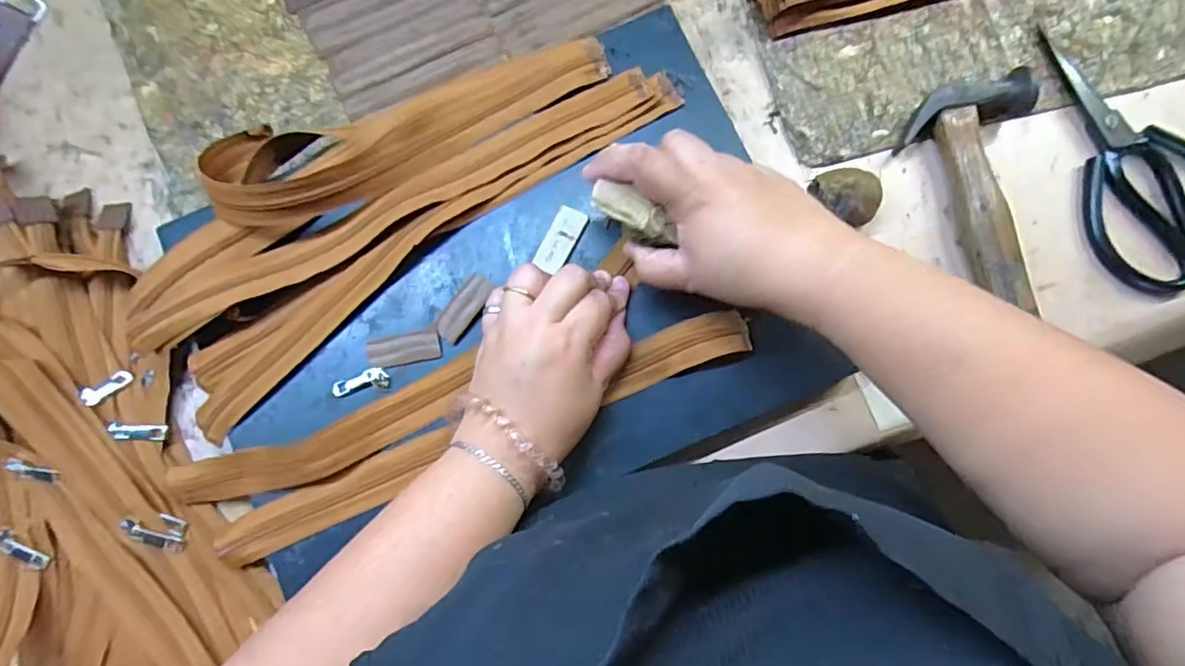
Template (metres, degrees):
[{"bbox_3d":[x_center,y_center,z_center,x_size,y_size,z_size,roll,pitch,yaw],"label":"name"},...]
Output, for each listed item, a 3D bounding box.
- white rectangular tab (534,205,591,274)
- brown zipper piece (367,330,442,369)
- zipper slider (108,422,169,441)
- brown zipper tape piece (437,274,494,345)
[{"bbox_3d":[-0.022,-0.065,0.390,0.021,0.008,0.048,27,83,5],"label":"white rectangular tab"},{"bbox_3d":[-0.129,0.011,0.381,0.050,0.004,0.020,-10,81,0],"label":"brown zipper piece"},{"bbox_3d":[-0.316,0.070,0.392,0.033,0.007,0.012,13,80,-33],"label":"zipper slider"},{"bbox_3d":[-0.088,-0.017,0.384,0.018,0.006,0.048,36,84,6],"label":"brown zipper tape piece"}]

